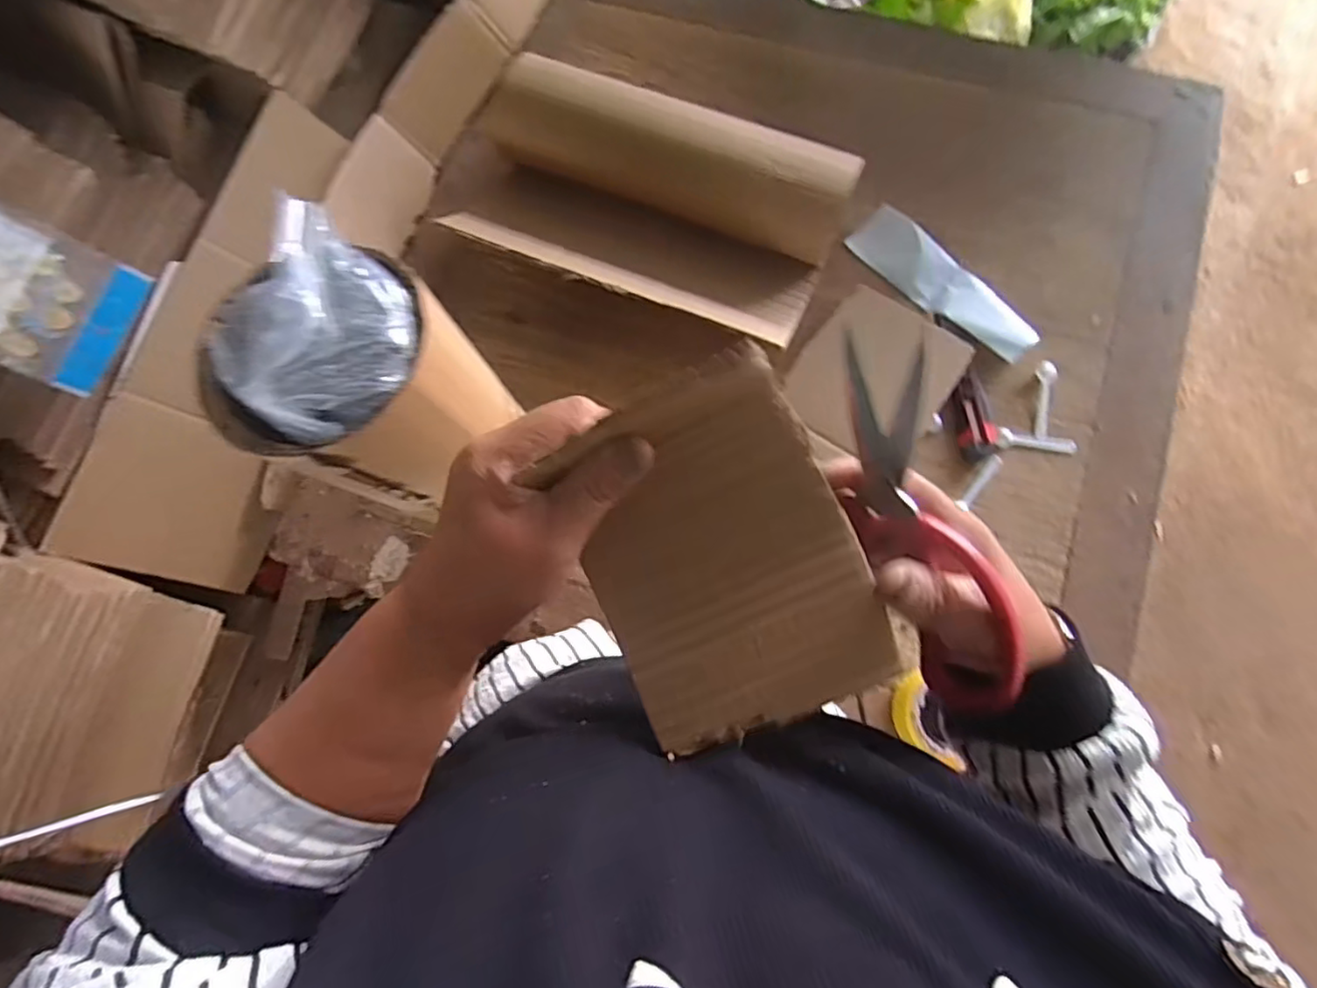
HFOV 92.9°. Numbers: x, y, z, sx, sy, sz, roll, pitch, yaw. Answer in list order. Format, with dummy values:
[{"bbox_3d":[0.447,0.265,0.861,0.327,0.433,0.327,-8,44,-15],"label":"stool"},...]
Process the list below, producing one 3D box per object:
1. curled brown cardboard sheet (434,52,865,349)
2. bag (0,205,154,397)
[{"bbox_3d":[-0.034,-0.366,0.825,0.514,0.165,0.245,20,79,4],"label":"curled brown cardboard sheet"},{"bbox_3d":[-0.626,-0.194,0.608,0.013,0.173,0.139,23,86,36],"label":"bag"}]

